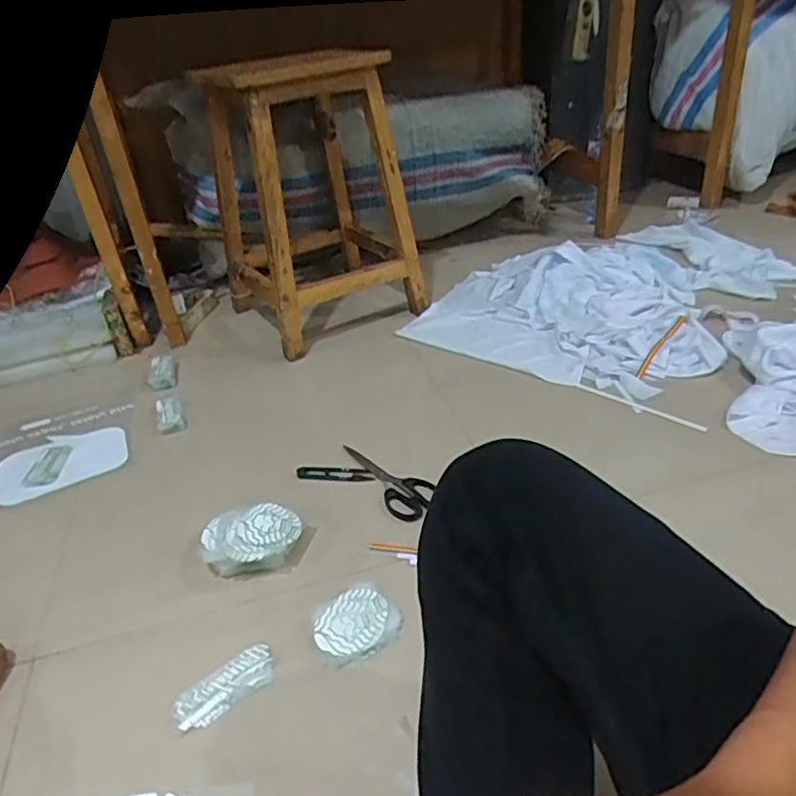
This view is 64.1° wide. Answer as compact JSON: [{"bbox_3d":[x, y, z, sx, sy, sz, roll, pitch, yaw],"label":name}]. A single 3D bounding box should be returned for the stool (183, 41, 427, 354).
[{"bbox_3d":[-0.160,-0.387,1.246,0.305,0.500,0.346,-23,39,-24],"label":"stool"}]

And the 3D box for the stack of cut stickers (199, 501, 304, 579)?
[{"bbox_3d":[-0.186,0.184,0.816,0.126,0.051,0.091,-13,35,-12],"label":"stack of cut stickers"}]

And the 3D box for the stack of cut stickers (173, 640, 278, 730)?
[{"bbox_3d":[-0.181,0.306,0.672,0.110,0.006,0.049,-29,42,-31],"label":"stack of cut stickers"}]

